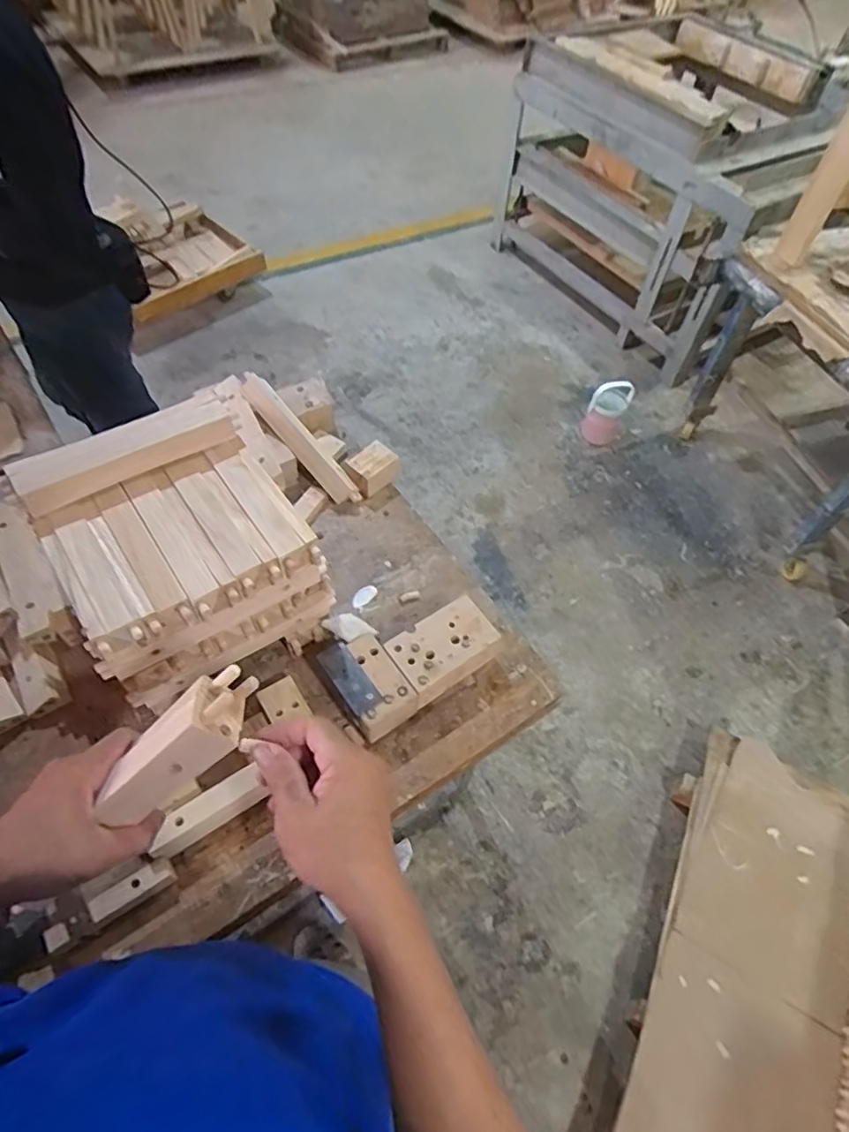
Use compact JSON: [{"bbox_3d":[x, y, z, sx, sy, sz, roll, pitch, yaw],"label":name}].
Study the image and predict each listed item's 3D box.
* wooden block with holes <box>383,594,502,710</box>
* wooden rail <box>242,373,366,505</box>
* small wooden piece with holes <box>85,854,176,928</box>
[{"bbox_3d":[0.024,0.115,0.803,0.135,0.063,0.083,-29,61,-21],"label":"wooden block with holes"},{"bbox_3d":[-0.202,-0.205,0.976,0.044,0.027,0.262,-41,91,-27],"label":"wooden rail"},{"bbox_3d":[-0.307,0.344,0.639,0.080,0.031,0.025,-31,62,-22],"label":"small wooden piece with holes"}]

